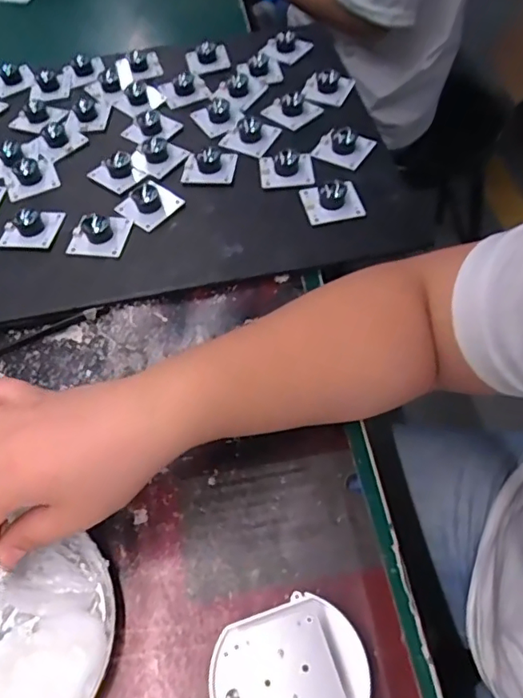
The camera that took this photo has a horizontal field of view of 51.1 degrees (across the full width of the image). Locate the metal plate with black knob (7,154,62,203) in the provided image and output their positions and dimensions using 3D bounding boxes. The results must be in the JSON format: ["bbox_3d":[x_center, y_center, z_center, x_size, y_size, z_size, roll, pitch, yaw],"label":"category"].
[{"bbox_3d":[-0.209,-0.158,0.486,0.043,0.013,0.055,-25,58,-13],"label":"metal plate with black knob"}]

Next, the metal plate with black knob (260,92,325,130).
[{"bbox_3d":[0.028,-0.229,0.511,0.045,0.018,0.042,36,66,25],"label":"metal plate with black knob"}]

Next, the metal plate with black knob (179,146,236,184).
[{"bbox_3d":[-0.046,-0.164,0.473,0.045,0.019,0.045,4,57,7],"label":"metal plate with black knob"}]

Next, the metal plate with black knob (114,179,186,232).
[{"bbox_3d":[-0.094,-0.122,0.449,0.041,0.018,0.040,35,65,24],"label":"metal plate with black knob"}]

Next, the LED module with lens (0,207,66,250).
[{"bbox_3d":[-0.189,-0.101,0.443,0.042,0.018,0.042,4,56,7],"label":"LED module with lens"}]

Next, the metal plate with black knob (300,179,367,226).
[{"bbox_3d":[0.057,-0.122,0.436,0.043,0.022,0.041,-2,56,3],"label":"metal plate with black knob"}]

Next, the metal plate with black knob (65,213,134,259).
[{"bbox_3d":[-0.130,-0.094,0.433,0.045,0.018,0.041,7,57,9],"label":"metal plate with black knob"}]

